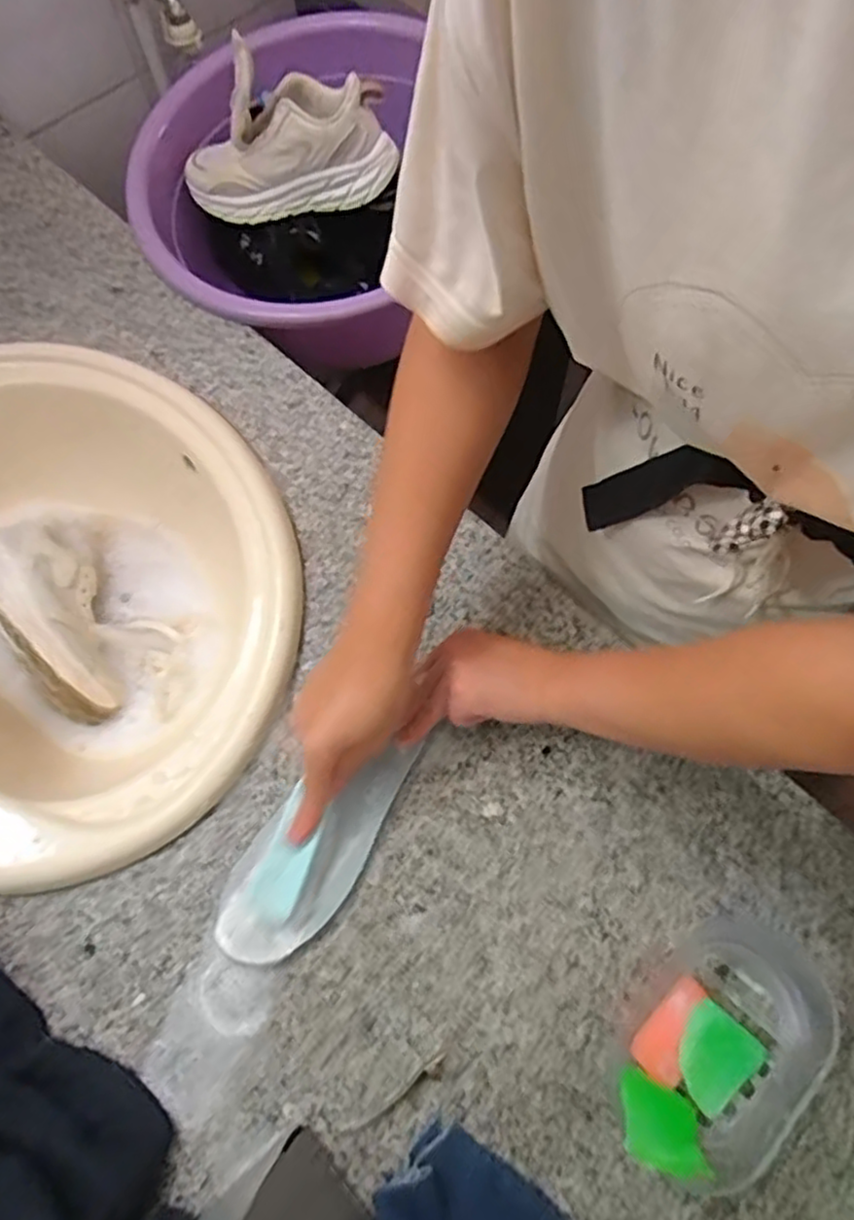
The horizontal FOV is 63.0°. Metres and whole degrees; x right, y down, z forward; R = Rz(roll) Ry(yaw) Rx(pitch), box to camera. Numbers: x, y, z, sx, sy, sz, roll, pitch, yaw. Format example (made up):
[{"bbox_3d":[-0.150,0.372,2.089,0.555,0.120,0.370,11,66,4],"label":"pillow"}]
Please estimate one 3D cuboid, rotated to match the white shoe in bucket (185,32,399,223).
[{"bbox_3d":[-0.154,-0.510,0.755,0.235,0.111,0.107,2,69,1],"label":"white shoe in bucket"}]

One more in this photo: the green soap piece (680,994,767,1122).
[{"bbox_3d":[0.180,0.280,0.438,0.054,0.012,0.049,-40,71,-15],"label":"green soap piece"}]

